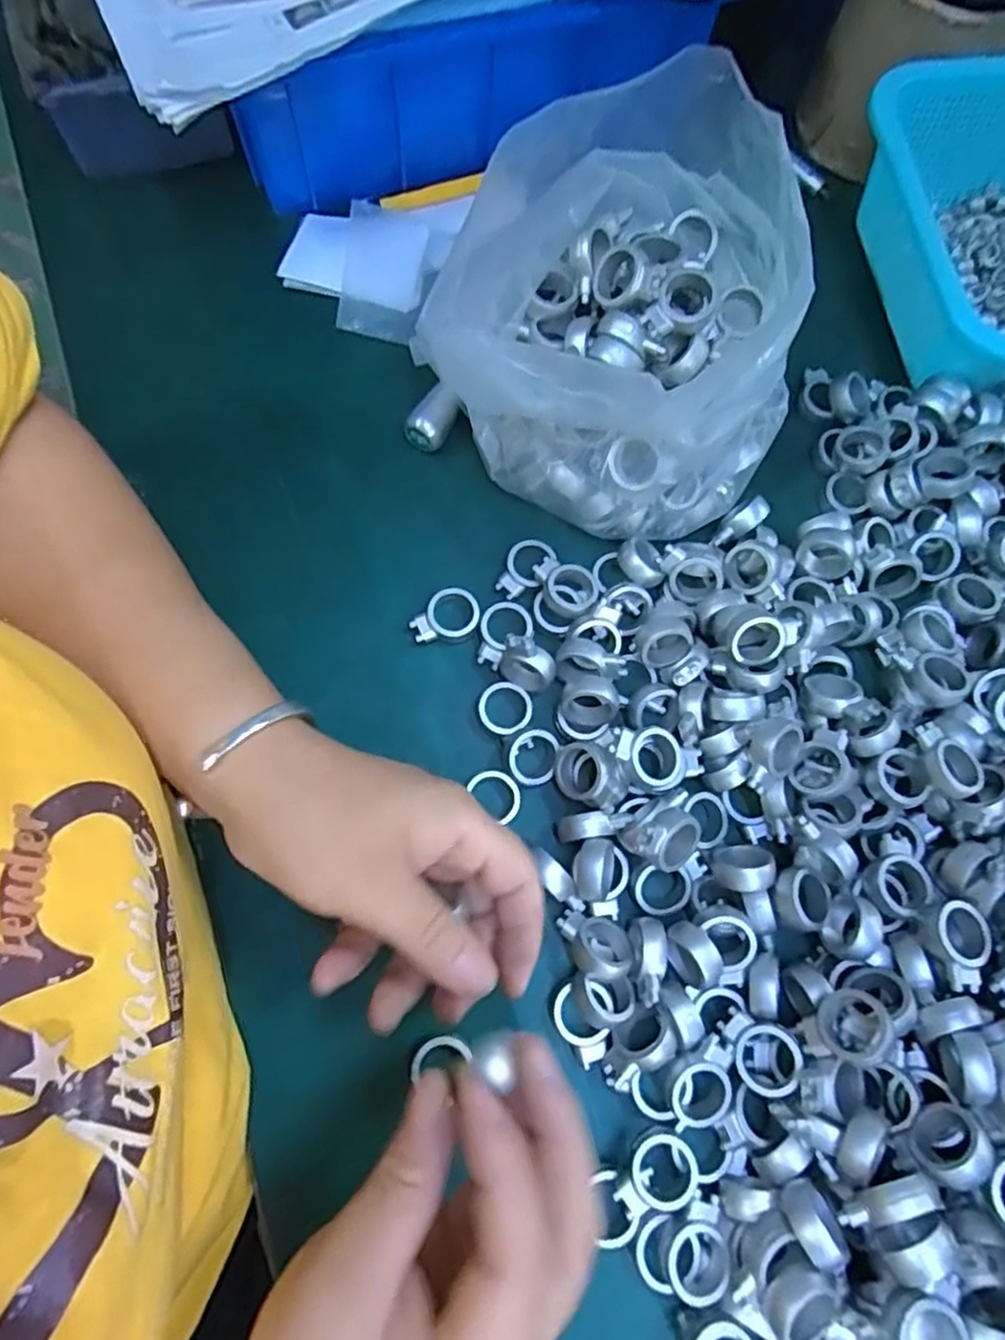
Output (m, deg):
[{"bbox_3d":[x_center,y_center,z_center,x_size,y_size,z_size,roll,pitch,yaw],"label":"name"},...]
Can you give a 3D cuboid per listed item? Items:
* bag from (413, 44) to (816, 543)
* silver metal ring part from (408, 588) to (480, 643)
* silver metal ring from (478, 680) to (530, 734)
[{"bbox_3d":[0.054,-0.162,0.318,0.162,0.103,0.172,-23,75,-7],"label":"bag"},{"bbox_3d":[-0.029,-0.027,0.333,0.034,0.009,0.024,-16,75,-8],"label":"silver metal ring part"},{"bbox_3d":[0.001,0.018,0.321,0.025,0.008,0.025,1,73,-3],"label":"silver metal ring"}]

